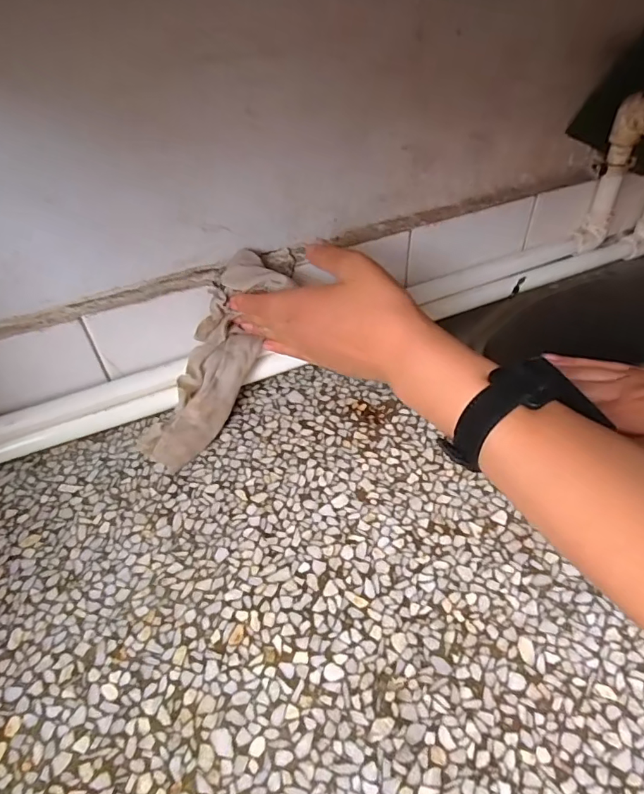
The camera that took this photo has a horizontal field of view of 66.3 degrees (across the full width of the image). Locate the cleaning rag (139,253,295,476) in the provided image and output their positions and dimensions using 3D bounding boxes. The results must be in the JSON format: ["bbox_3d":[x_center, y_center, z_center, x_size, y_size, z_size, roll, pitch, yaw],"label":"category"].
[{"bbox_3d":[-0.089,-0.029,0.421,0.060,0.043,0.186,24,90,24],"label":"cleaning rag"}]

